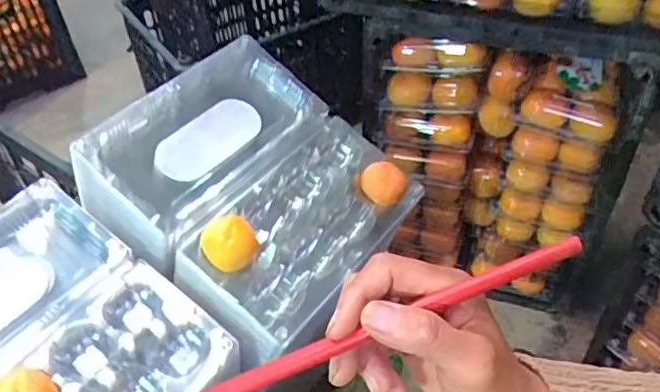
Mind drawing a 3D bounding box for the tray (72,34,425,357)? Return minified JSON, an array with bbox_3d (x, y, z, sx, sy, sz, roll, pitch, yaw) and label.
[{"bbox_3d":[-0.086,-0.018,0.638,0.302,0.080,0.267,35,57,9],"label":"tray"}]

